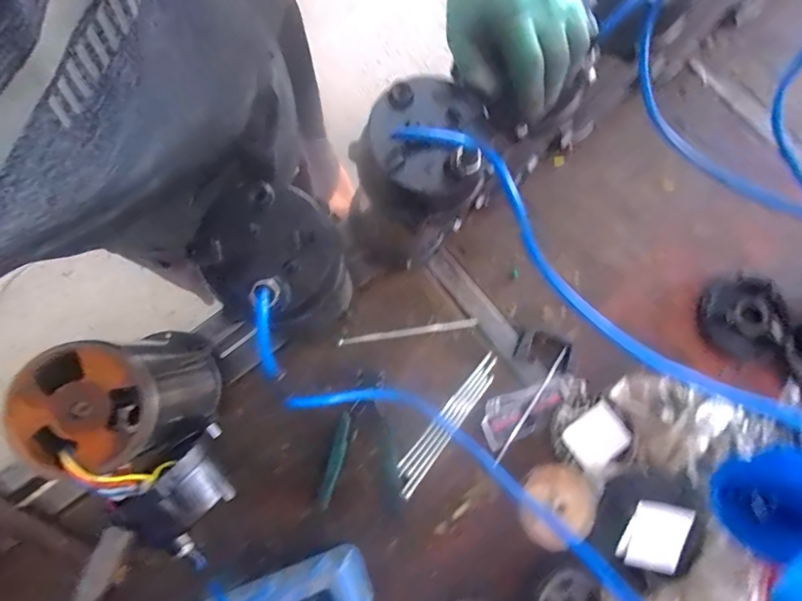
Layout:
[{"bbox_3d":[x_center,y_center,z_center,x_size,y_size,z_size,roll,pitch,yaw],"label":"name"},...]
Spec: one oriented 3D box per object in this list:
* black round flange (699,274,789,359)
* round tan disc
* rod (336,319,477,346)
[{"bbox_3d":[0.464,0.020,0.598,0.103,0.017,0.111,0,79,-2],"label":"black round flange"},{"bbox_3d":[0.188,0.251,0.537,0.091,0.012,0.086,-4,59,7],"label":"round tan disc"},{"bbox_3d":[0.009,0.043,0.603,0.189,0.007,0.011,-8,78,-1],"label":"rod"}]

